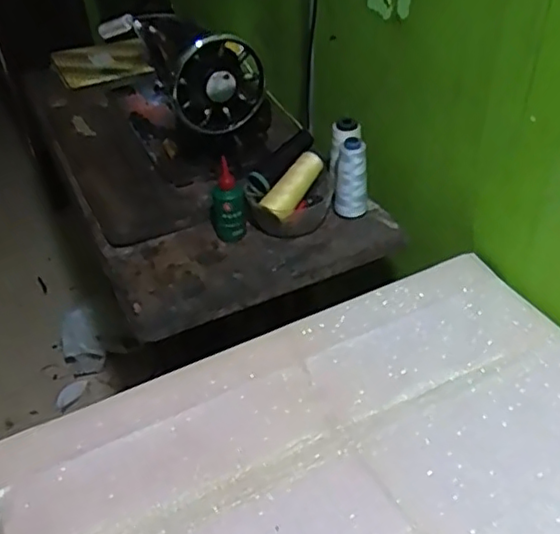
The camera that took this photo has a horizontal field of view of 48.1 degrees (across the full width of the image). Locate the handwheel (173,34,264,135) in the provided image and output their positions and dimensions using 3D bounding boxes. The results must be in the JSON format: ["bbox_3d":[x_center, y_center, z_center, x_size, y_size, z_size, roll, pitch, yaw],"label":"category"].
[{"bbox_3d":[-0.084,-0.246,0.861,0.127,0.127,0.049,-7,40,-2],"label":"handwheel"}]

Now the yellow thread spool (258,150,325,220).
[{"bbox_3d":[0.019,-0.111,0.863,0.036,0.035,0.113,26,69,33],"label":"yellow thread spool"}]

